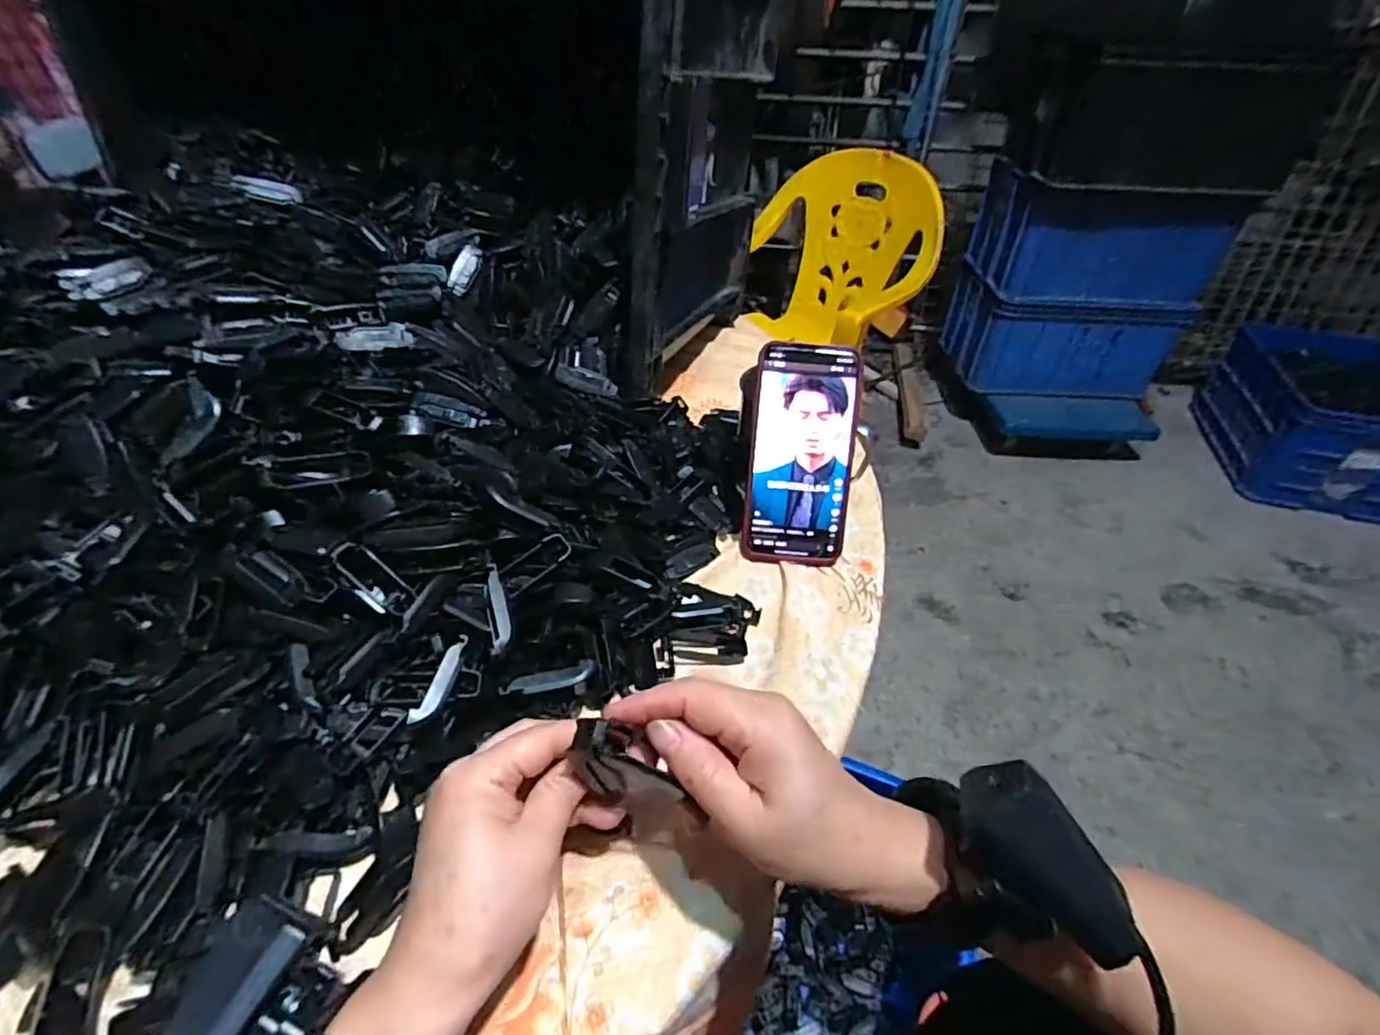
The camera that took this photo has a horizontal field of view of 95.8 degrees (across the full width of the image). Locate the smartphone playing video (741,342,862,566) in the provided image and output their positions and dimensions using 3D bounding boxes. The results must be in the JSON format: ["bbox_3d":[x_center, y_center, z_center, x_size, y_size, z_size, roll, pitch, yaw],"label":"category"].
[{"bbox_3d":[0.084,-0.046,0.469,0.078,0.161,0.007,5,6,3],"label":"smartphone playing video"}]

